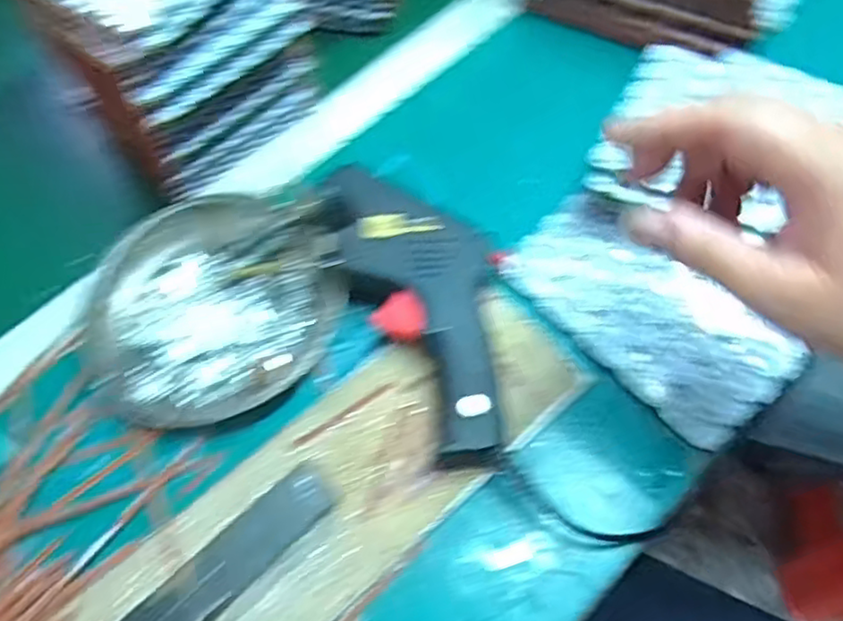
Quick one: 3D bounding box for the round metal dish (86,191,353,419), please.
[{"bbox_3d":[-0.124,-0.009,0.375,0.140,0.029,0.140,41,72,19],"label":"round metal dish"}]

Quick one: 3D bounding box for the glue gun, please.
[{"bbox_3d":[0.004,-0.012,0.361,0.077,0.034,0.189,-29,63,-10],"label":"glue gun"}]

